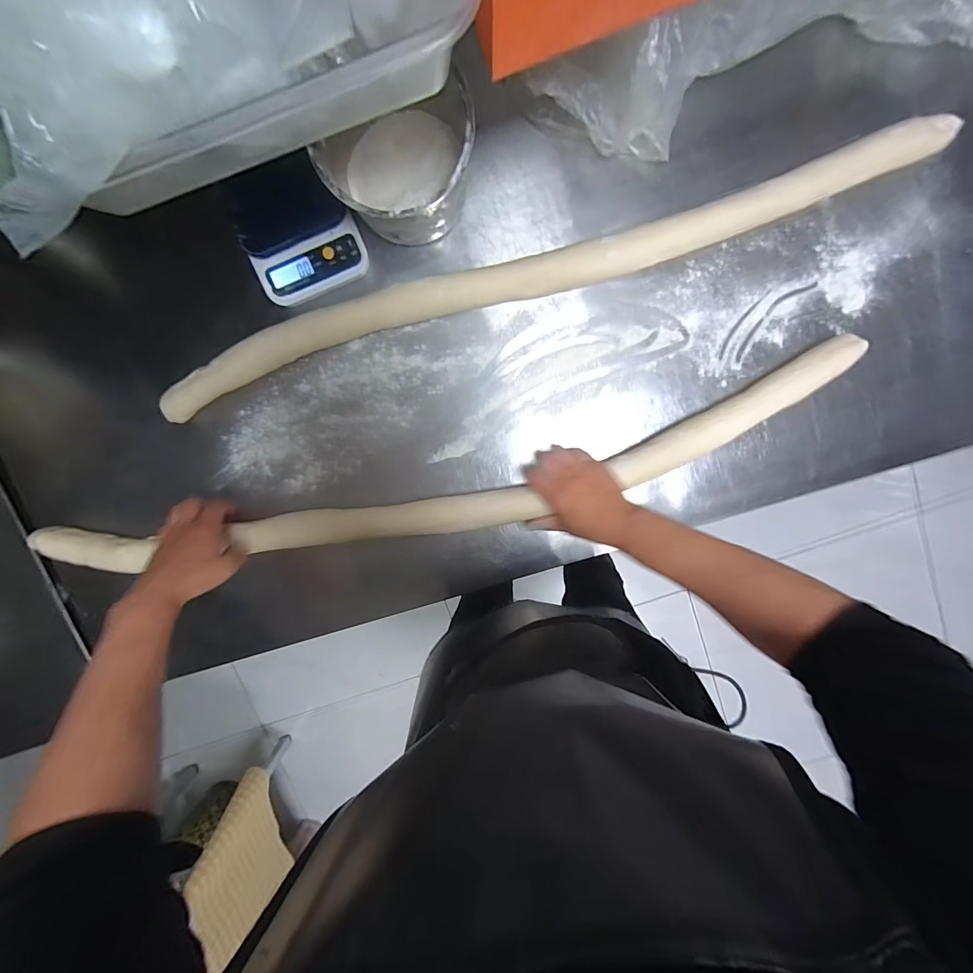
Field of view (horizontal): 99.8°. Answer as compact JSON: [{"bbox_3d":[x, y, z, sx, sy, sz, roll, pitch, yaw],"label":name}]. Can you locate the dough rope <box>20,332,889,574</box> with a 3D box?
[{"bbox_3d":[-0.051,0.002,0.521,1.038,0.056,0.120,-14,97,2],"label":"dough rope"}]

